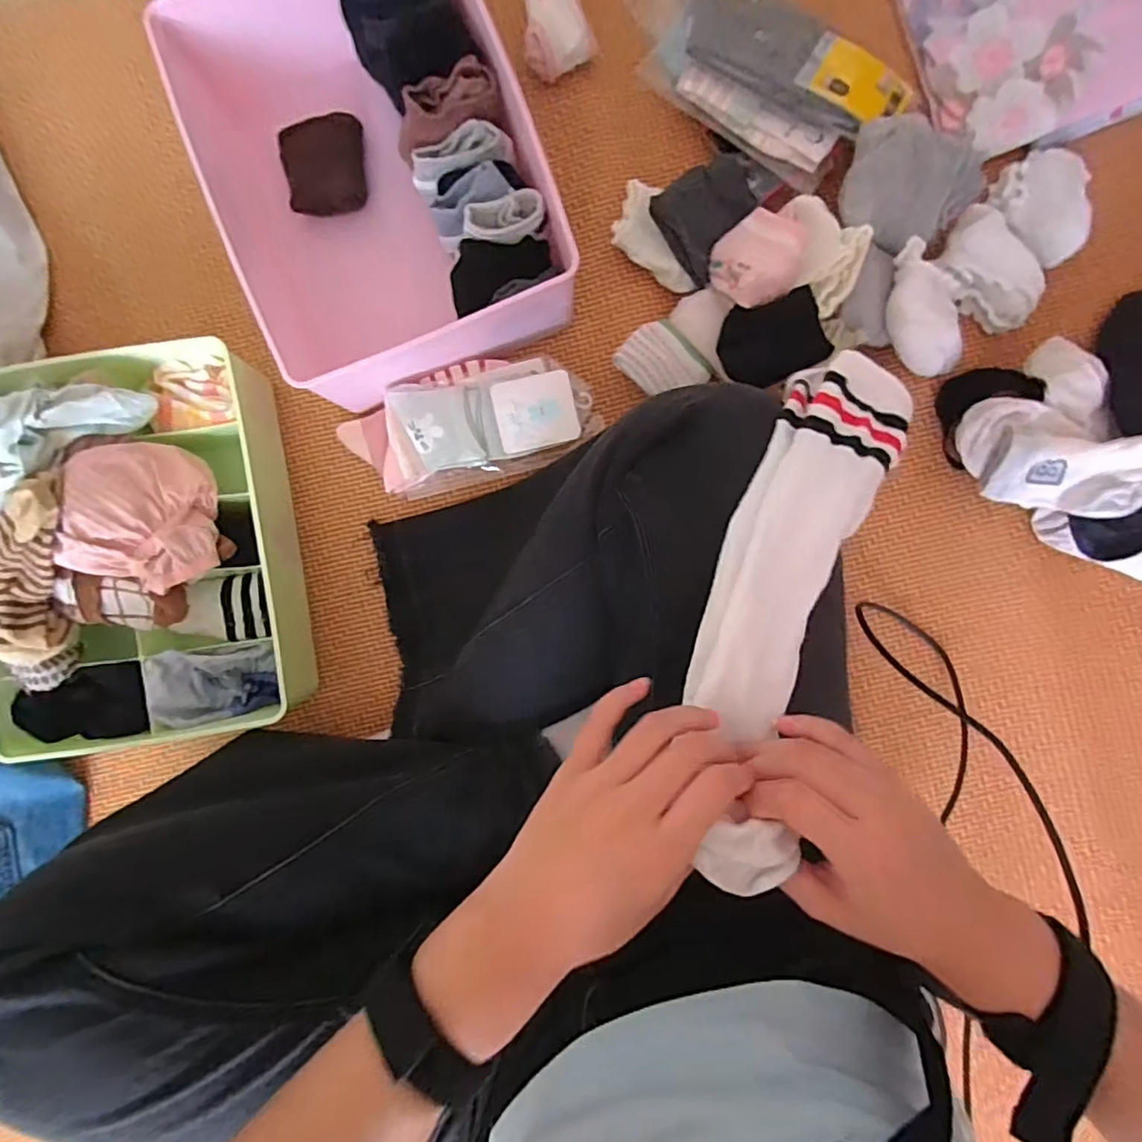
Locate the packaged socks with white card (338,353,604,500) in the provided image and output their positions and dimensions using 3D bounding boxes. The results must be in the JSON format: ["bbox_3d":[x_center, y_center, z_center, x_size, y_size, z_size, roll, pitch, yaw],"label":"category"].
[{"bbox_3d":[-0.093,-0.126,0.506,0.224,0.038,0.101,-18,92,7],"label":"packaged socks with white card"}]

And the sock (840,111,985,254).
[{"bbox_3d":[0.261,-0.300,0.465,0.100,0.058,0.073,33,96,3],"label":"sock"}]

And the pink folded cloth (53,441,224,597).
[{"bbox_3d":[-0.334,-0.044,0.454,0.100,0.023,0.115,2,74,-29],"label":"pink folded cloth"}]

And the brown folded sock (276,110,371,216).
[{"bbox_3d":[-0.220,-0.359,0.516,0.066,0.031,0.082,-8,93,5],"label":"brown folded sock"}]

